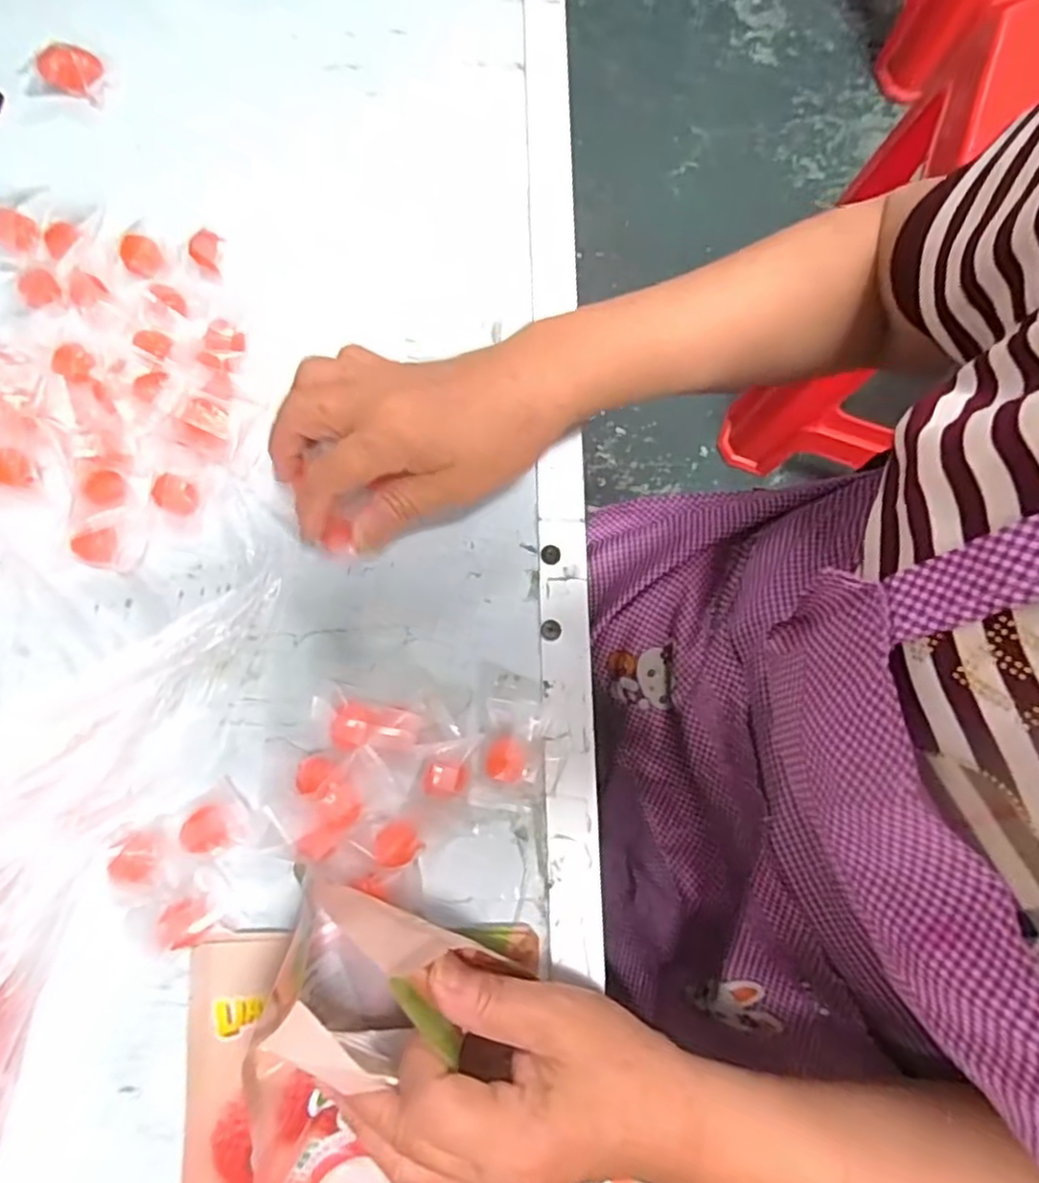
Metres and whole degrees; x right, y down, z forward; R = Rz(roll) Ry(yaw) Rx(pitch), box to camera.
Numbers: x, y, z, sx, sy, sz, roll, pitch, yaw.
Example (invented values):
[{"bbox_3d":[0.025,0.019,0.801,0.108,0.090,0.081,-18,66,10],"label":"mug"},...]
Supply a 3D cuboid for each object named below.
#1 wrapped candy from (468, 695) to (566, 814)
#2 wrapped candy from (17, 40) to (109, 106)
[{"bbox_3d":[0.001,0.078,0.321,0.040,0.014,0.050,11,79,1],"label":"wrapped candy"},{"bbox_3d":[-0.260,-0.297,0.382,0.043,0.015,0.024,-1,79,-1],"label":"wrapped candy"}]

